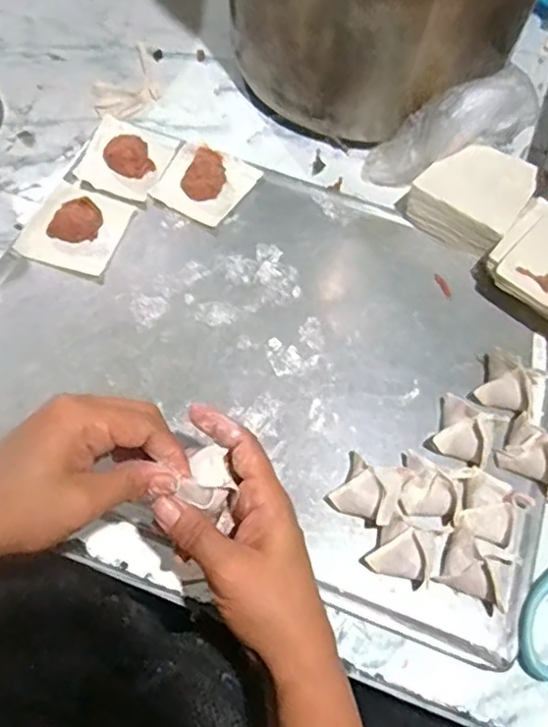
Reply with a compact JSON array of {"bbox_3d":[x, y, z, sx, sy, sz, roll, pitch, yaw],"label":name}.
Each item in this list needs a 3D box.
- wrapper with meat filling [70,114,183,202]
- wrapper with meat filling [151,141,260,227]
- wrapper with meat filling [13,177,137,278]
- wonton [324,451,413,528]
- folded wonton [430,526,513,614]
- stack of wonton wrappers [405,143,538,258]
[{"bbox_3d":[-0.131,-0.185,0.555,0.075,0.027,0.078,20,65,6],"label":"wrapper with meat filling"},{"bbox_3d":[-0.060,-0.160,0.546,0.069,0.020,0.072,30,67,11],"label":"wrapper with meat filling"},{"bbox_3d":[-0.164,-0.117,0.516,0.074,0.026,0.079,18,65,6],"label":"wrapper with meat filling"},{"bbox_3d":[0.064,0.082,0.417,0.042,0.032,0.044,31,67,11],"label":"wonton"},{"bbox_3d":[0.130,0.129,0.397,0.043,0.030,0.036,27,66,10],"label":"folded wonton"},{"bbox_3d":[0.168,-0.141,0.533,0.083,0.040,0.101,34,67,12],"label":"stack of wonton wrappers"}]

